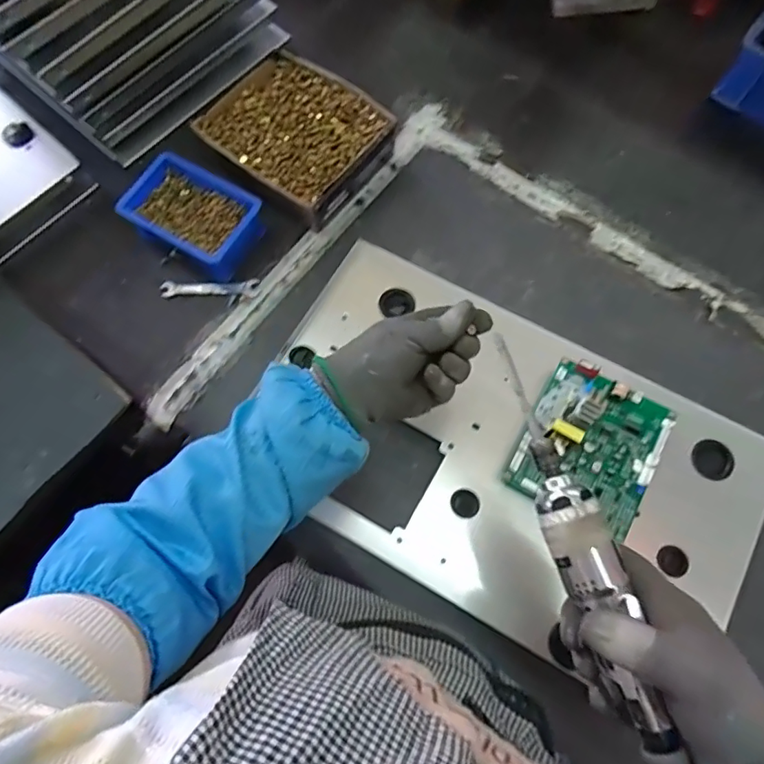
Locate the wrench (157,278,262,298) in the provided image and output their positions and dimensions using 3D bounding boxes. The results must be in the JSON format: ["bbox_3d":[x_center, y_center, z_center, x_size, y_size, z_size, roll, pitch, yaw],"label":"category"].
[{"bbox_3d":[-0.209,-0.115,0.628,0.115,0.004,0.024,1,71,1],"label":"wrench"}]

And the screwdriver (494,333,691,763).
[{"bbox_3d":[0.136,0.123,0.328,0.034,0.030,0.326,-17,76,-5],"label":"screwdriver"}]

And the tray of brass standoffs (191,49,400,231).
[{"bbox_3d":[-0.107,-0.320,0.674,0.210,0.056,0.195,36,76,12],"label":"tray of brass standoffs"}]

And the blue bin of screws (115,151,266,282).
[{"bbox_3d":[-0.224,-0.202,0.632,0.153,0.049,0.108,32,75,11],"label":"blue bin of screws"}]

